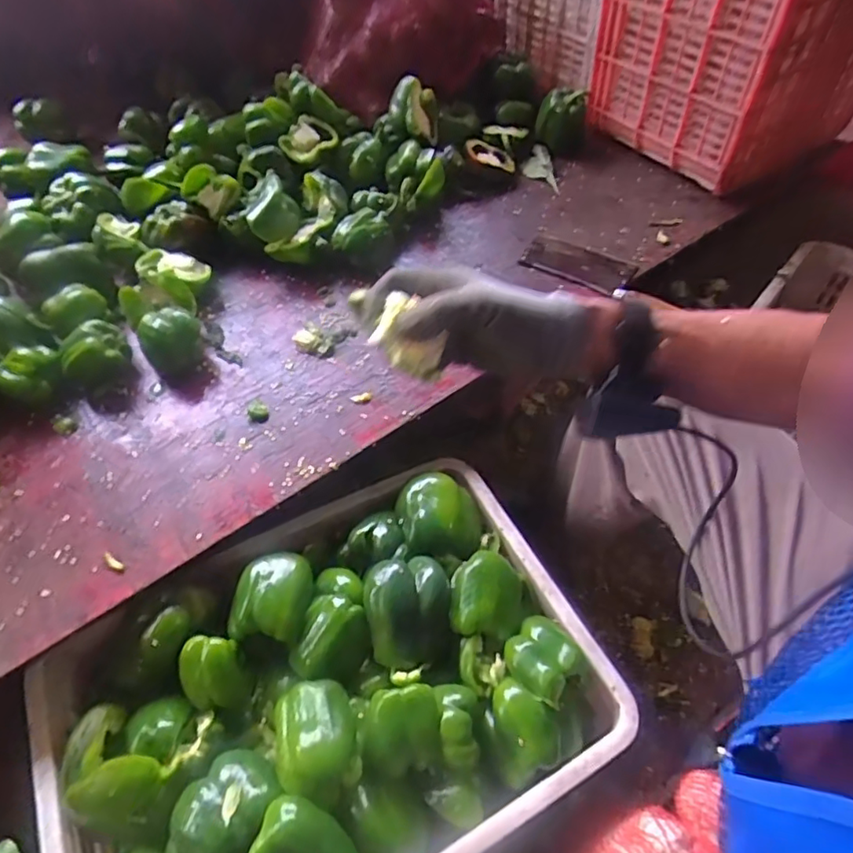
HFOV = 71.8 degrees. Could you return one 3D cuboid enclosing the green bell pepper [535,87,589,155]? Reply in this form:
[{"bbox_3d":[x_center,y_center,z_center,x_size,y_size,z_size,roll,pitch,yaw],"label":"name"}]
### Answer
[{"bbox_3d":[0.223,-0.509,0.977,0.085,0.074,0.070,22,57,17],"label":"green bell pepper"}]

